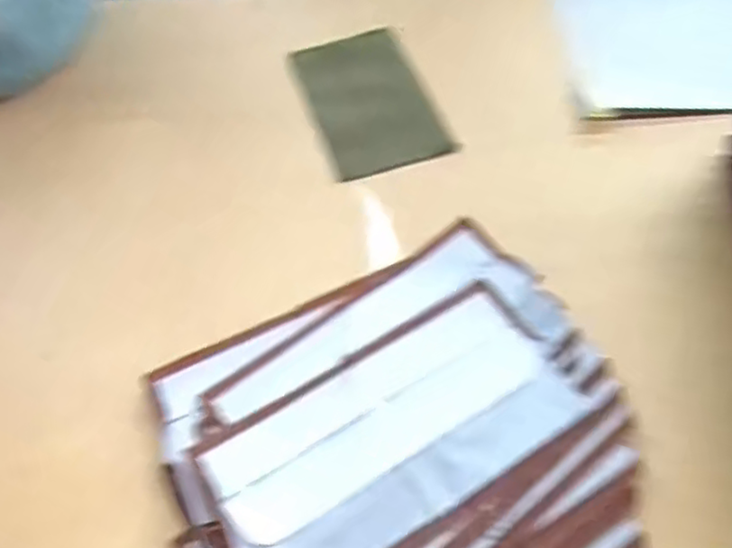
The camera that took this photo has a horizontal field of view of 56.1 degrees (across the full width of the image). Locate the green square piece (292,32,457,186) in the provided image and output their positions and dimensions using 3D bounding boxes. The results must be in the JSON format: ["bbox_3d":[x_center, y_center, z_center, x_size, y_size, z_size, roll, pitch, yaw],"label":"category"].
[{"bbox_3d":[0.003,-0.158,0.619,0.106,0.007,0.165,-17,56,-7],"label":"green square piece"}]

